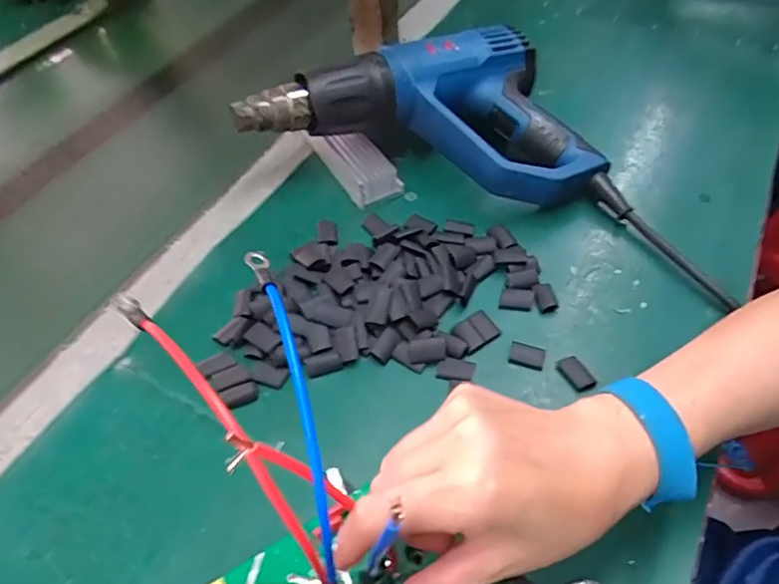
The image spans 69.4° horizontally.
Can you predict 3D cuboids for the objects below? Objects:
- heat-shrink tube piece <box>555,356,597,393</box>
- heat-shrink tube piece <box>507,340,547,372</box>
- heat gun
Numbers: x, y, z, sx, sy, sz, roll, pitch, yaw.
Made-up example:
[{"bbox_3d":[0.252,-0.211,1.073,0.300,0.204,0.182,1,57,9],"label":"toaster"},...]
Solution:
[{"bbox_3d":[0.125,0.054,0.375,0.016,0.004,0.026,-23,54,-12],"label":"heat-shrink tube piece"},{"bbox_3d":[0.095,0.043,0.387,0.024,0.004,0.018,15,55,16],"label":"heat-shrink tube piece"},{"bbox_3d":[0.038,-0.166,0.497,0.289,0.090,0.160,6,53,10],"label":"heat gun"}]

